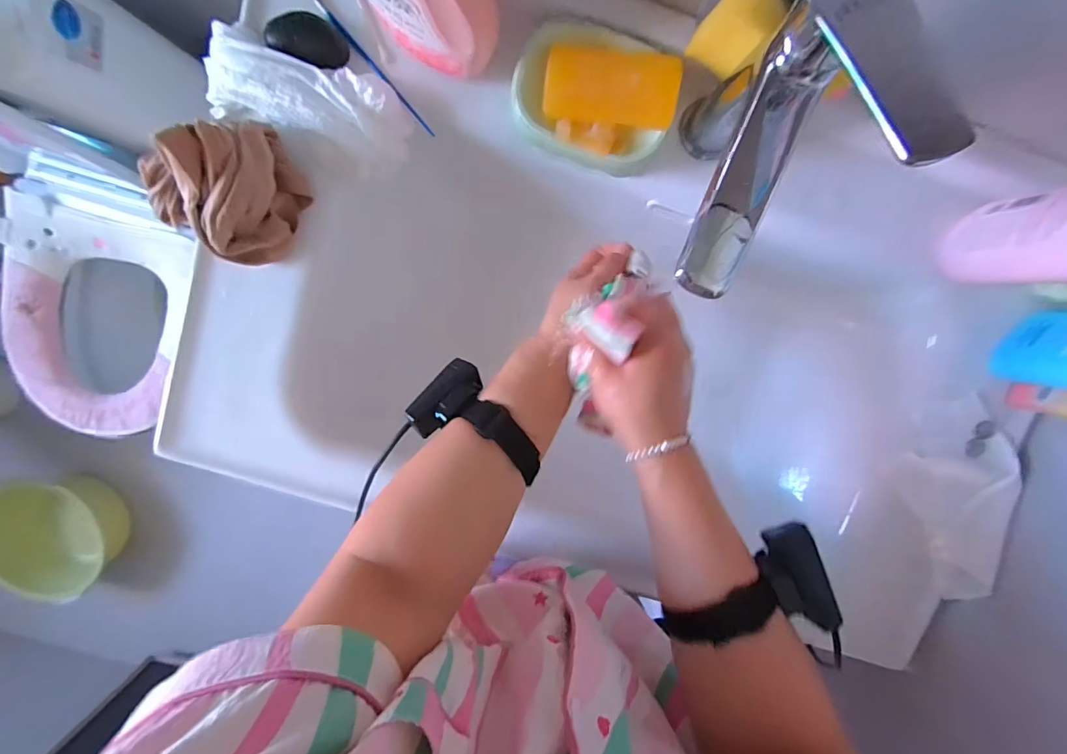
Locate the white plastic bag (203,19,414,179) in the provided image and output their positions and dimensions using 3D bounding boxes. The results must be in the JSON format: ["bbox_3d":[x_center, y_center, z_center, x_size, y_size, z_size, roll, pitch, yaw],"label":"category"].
[{"bbox_3d":[-0.192,-0.223,0.370,0.158,0.035,0.077,20,99,-2],"label":"white plastic bag"}]

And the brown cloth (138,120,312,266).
[{"bbox_3d":[-0.245,-0.138,0.358,0.114,0.085,0.086,-30,97,6],"label":"brown cloth"}]

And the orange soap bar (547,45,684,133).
[{"bbox_3d":[0.061,-0.229,0.357,0.102,0.022,0.049,9,121,2],"label":"orange soap bar"}]

